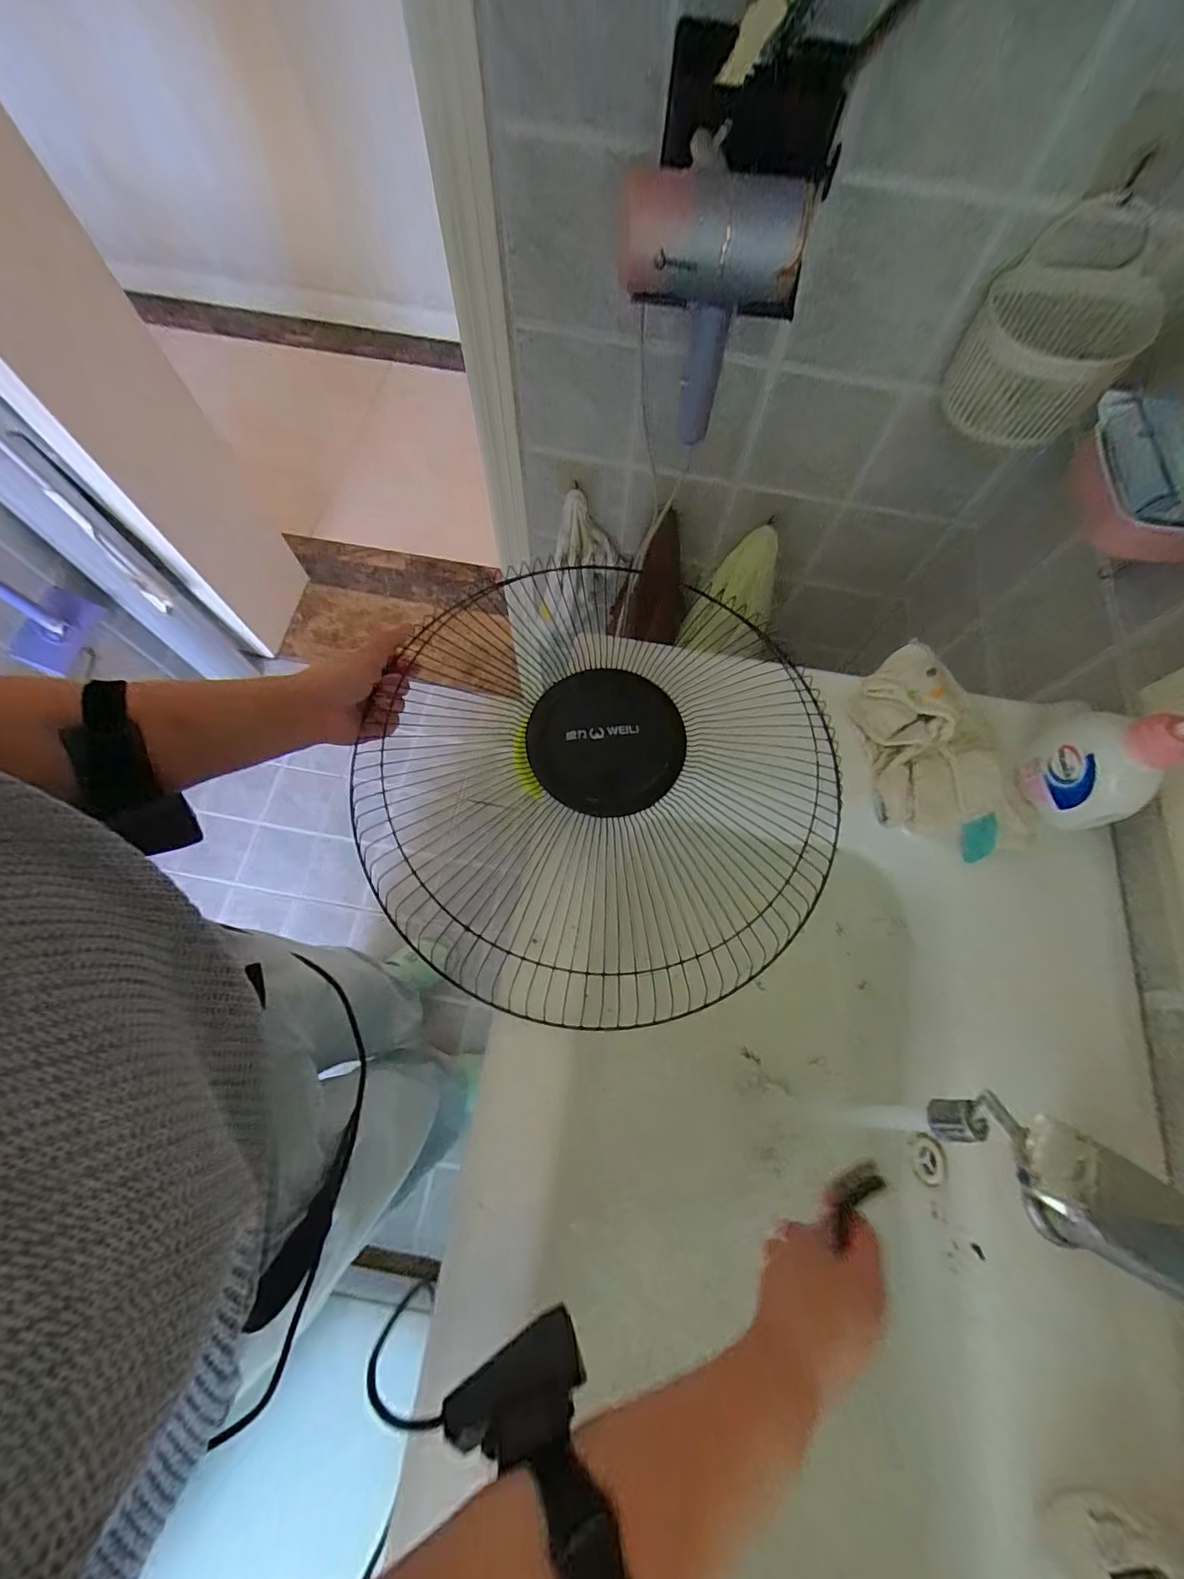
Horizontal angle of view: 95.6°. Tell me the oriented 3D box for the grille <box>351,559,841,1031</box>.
[{"bbox_3d":[0.020,-0.005,0.419,0.333,0.082,0.355,0,70,-1],"label":"grille"}]

